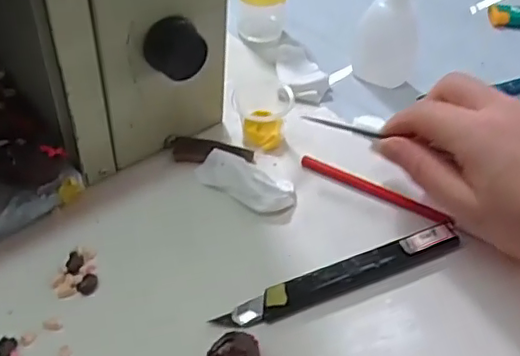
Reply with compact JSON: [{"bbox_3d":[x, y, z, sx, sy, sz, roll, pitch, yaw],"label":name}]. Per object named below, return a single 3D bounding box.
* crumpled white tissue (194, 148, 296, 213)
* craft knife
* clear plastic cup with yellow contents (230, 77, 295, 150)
[{"bbox_3d":[-0.010,0.002,0.348,0.061,0.014,0.023,25,50,18],"label":"crumpled white tissue"},{"bbox_3d":[0.045,0.051,0.310,0.140,0.007,0.015,-16,50,-18],"label":"craft knife"},{"bbox_3d":[0.001,-0.043,0.382,0.038,0.024,0.041,2,47,-1],"label":"clear plastic cup with yellow contents"}]

